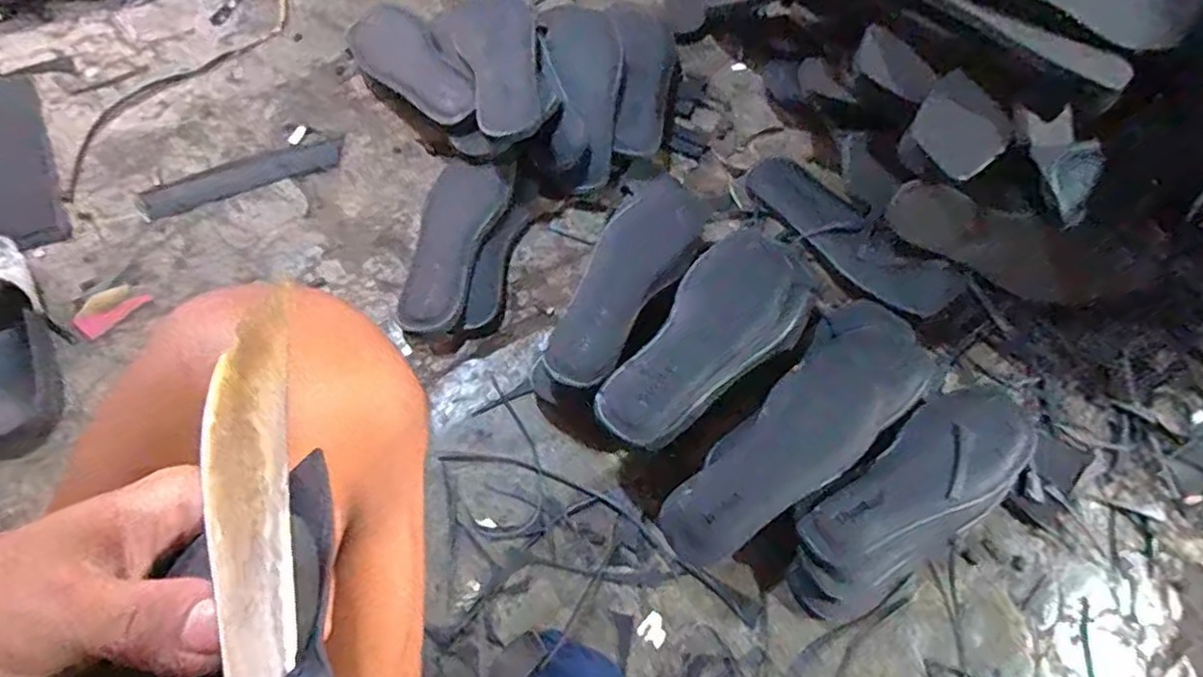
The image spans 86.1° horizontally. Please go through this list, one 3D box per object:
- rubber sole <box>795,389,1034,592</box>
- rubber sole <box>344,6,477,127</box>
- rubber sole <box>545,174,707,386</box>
[{"bbox_3d":[0.285,0.131,0.575,0.242,0.023,0.098,-27,69,-14],"label":"rubber sole"},{"bbox_3d":[-0.231,-0.344,0.802,0.096,0.028,0.270,-46,60,0],"label":"rubber sole"},{"bbox_3d":[0.024,-0.064,0.626,0.078,0.030,0.250,29,67,11],"label":"rubber sole"}]

